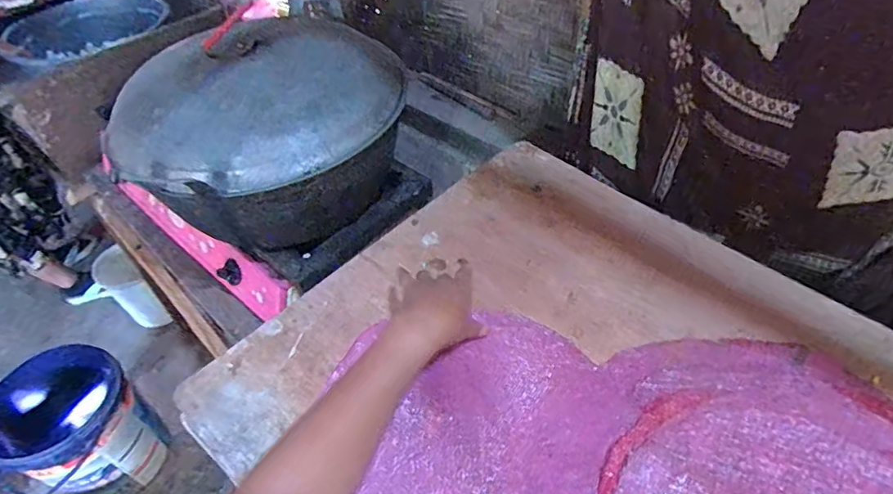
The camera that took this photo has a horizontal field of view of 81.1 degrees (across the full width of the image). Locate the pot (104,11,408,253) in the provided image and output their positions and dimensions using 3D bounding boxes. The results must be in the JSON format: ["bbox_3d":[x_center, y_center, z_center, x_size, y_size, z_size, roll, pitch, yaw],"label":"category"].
[{"bbox_3d":[-0.282,-0.174,0.826,0.355,0.233,0.389,-3,47,3],"label":"pot"}]

